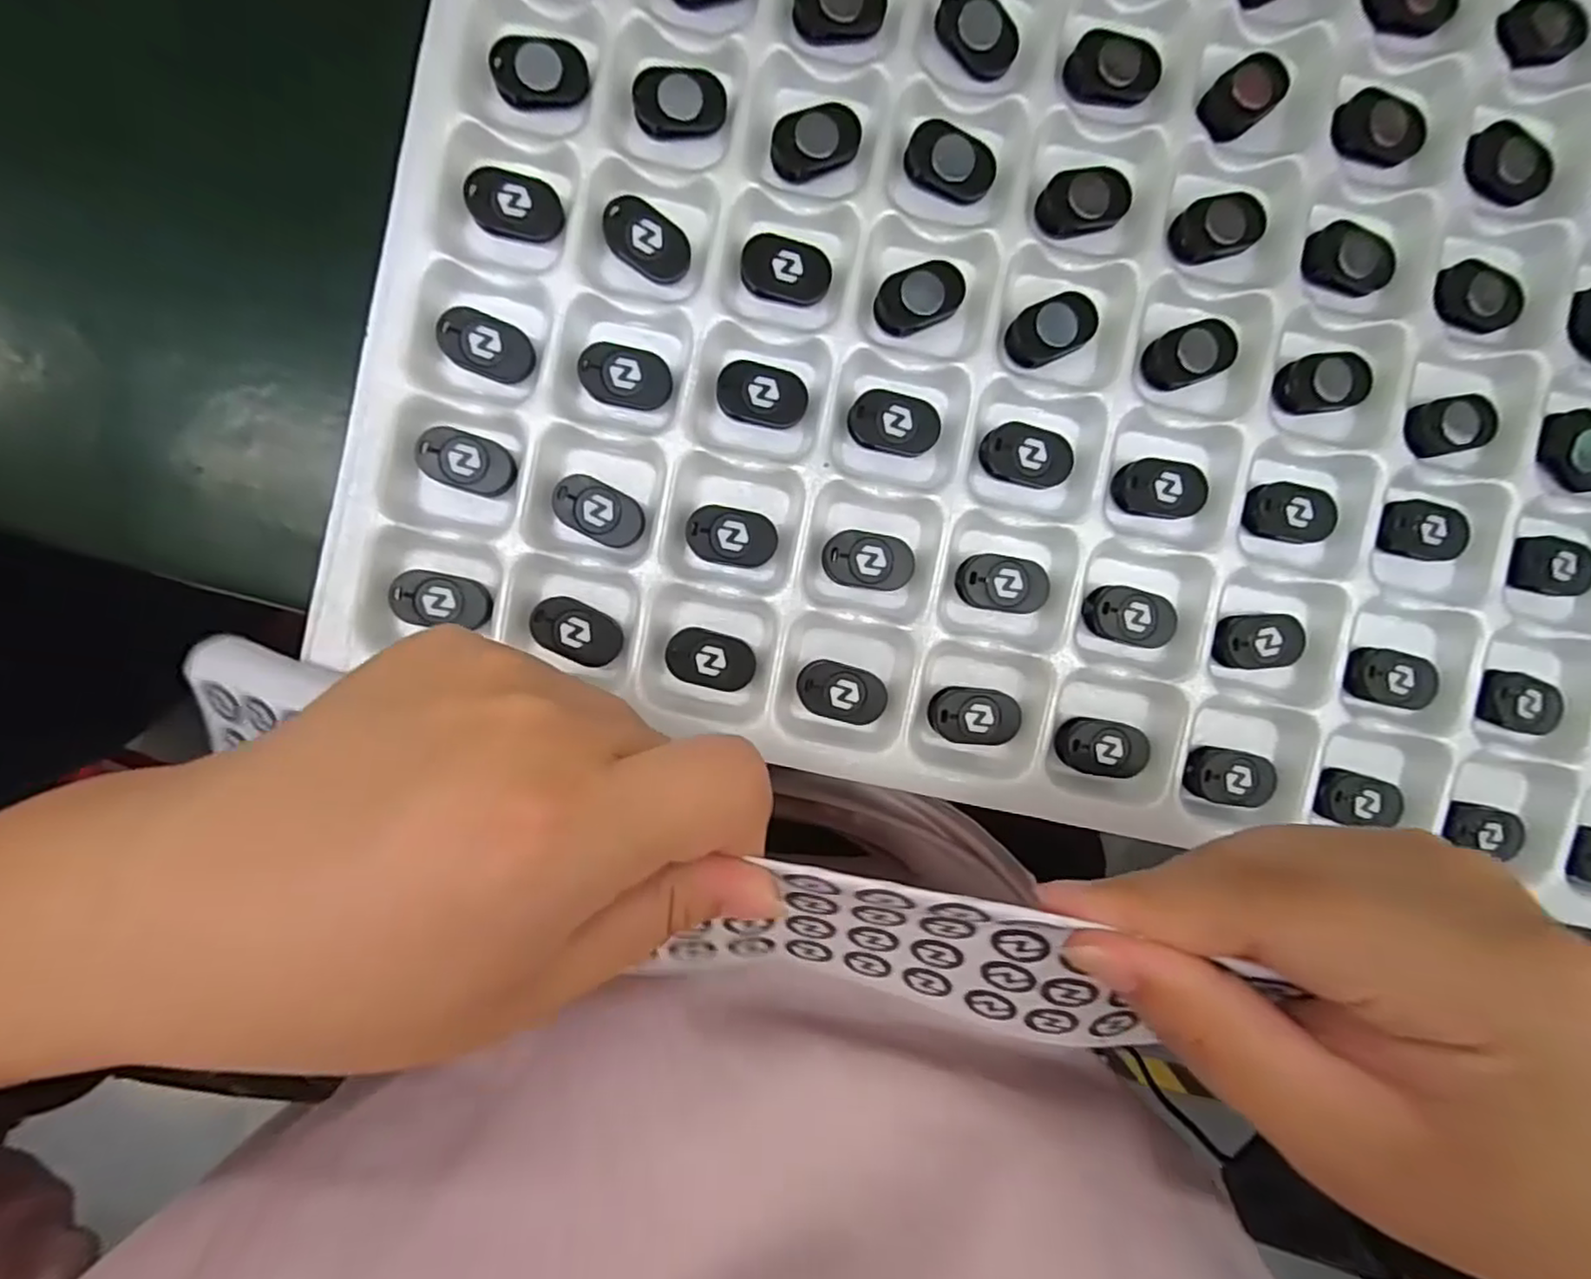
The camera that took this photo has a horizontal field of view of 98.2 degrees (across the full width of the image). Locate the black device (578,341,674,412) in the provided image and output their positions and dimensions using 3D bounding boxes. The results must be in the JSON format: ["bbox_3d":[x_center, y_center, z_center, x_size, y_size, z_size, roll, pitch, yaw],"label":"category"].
[{"bbox_3d":[-0.054,-0.084,0.220,0.028,0.004,0.018,16,92,-3],"label":"black device"}]

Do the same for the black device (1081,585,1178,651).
[{"bbox_3d":[0.109,-0.007,0.223,0.031,0.005,0.018,10,92,-1],"label":"black device"}]

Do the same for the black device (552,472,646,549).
[{"bbox_3d":[-0.063,-0.041,0.221,0.029,0.007,0.017,30,91,-3],"label":"black device"}]

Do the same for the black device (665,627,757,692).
[{"bbox_3d":[-0.027,0.007,0.224,0.028,0.009,0.018,15,92,-3],"label":"black device"}]

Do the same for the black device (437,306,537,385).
[{"bbox_3d":[-0.098,-0.093,0.219,0.028,0.007,0.018,23,92,-3],"label":"black device"}]

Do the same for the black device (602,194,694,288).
[{"bbox_3d":[-0.047,-0.127,0.220,0.028,0.008,0.019,33,91,-3],"label":"black device"}]

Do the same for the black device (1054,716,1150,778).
[{"bbox_3d":[0.101,0.035,0.225,0.031,0.006,0.018,5,93,-2],"label":"black device"}]

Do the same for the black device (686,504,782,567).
[{"bbox_3d":[-0.020,-0.033,0.222,0.028,0.008,0.018,6,93,-2],"label":"black device"}]

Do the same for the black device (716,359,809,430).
[{"bbox_3d":[-0.010,-0.078,0.221,0.028,0.006,0.018,9,92,-2],"label":"black device"}]

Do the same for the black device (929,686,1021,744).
[{"bbox_3d":[0.059,0.025,0.225,0.030,0.008,0.018,7,93,-2],"label":"black device"}]

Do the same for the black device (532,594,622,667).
[{"bbox_3d":[-0.071,-0.002,0.223,0.028,0.009,0.017,29,91,-3],"label":"black device"}]

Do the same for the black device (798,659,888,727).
[{"bbox_3d":[0.015,0.017,0.224,0.029,0.010,0.018,16,92,-3],"label":"black device"}]

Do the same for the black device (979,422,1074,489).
[{"bbox_3d":[0.074,-0.059,0.221,0.030,0.006,0.018,8,92,-2],"label":"black device"}]

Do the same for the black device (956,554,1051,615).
[{"bbox_3d":[0.067,-0.018,0.222,0.030,0.006,0.018,6,93,-2],"label":"black device"}]

